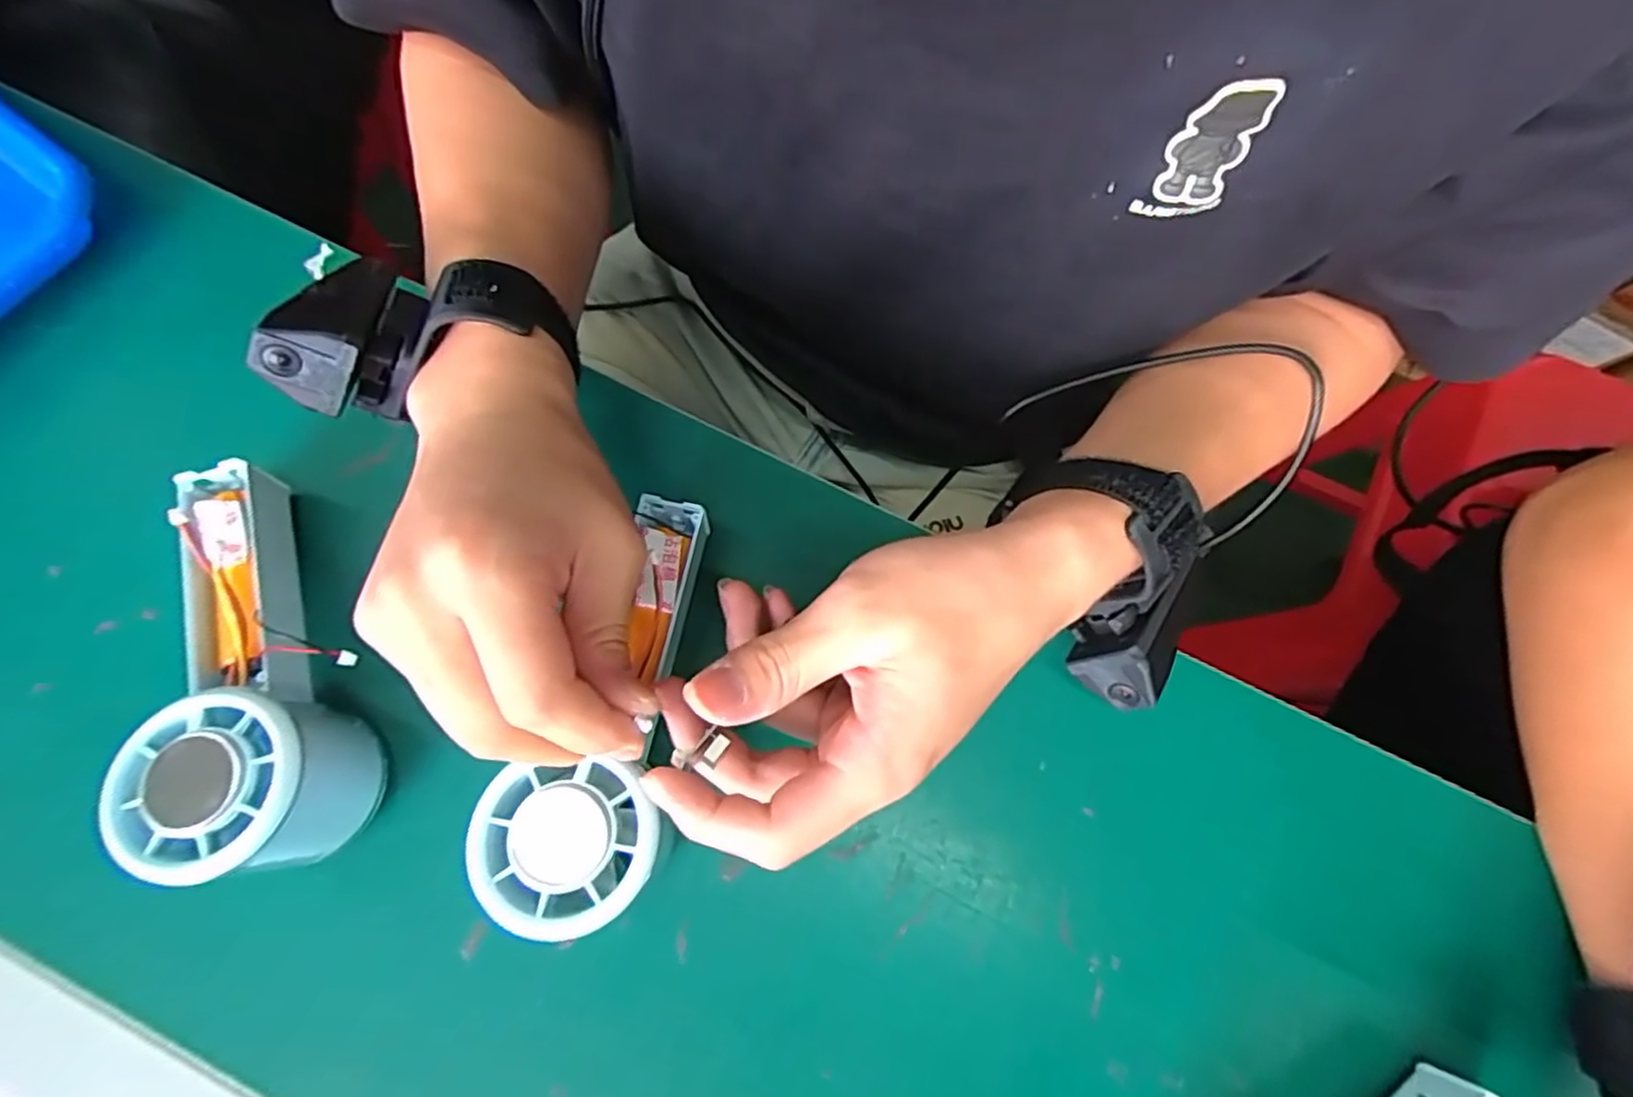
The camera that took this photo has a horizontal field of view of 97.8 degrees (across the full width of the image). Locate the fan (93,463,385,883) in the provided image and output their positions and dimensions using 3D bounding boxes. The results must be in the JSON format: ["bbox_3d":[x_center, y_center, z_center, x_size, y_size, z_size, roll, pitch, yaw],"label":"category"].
[{"bbox_3d":[-0.205,0.037,0.250,0.052,0.057,0.148,-23,79,-6],"label":"fan"}]

